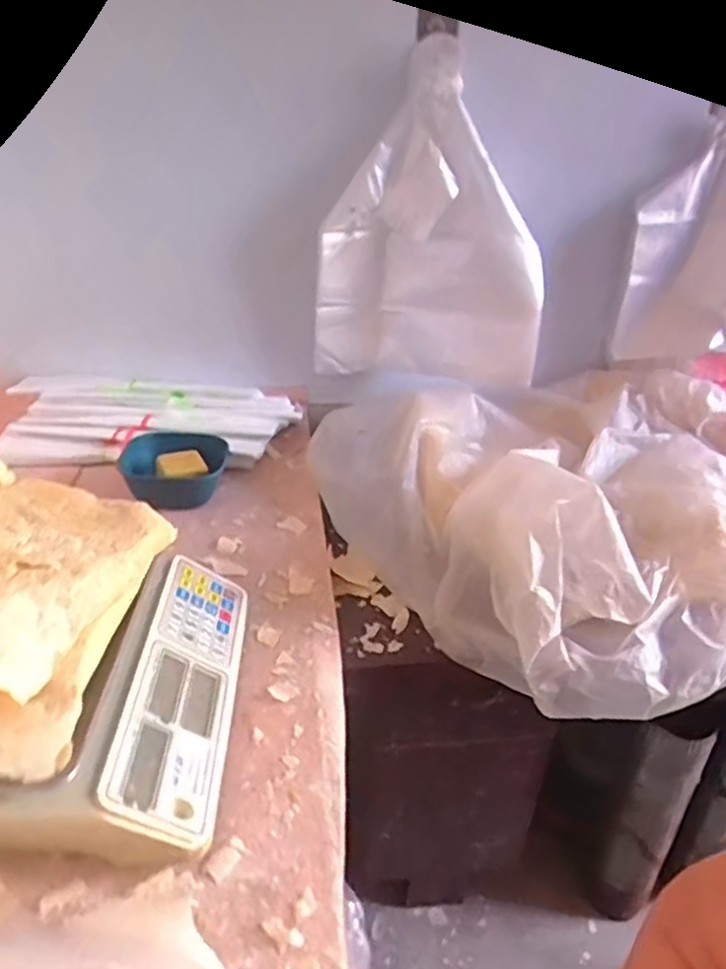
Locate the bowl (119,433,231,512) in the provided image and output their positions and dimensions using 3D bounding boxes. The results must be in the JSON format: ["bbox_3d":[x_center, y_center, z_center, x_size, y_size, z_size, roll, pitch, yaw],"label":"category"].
[{"bbox_3d":[-0.282,-0.019,1.039,0.153,0.066,0.150,2,29,-1],"label":"bowl"}]

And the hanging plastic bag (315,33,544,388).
[{"bbox_3d":[0.117,-0.420,1.159,0.370,0.505,0.088,2,29,0],"label":"hanging plastic bag"}]

